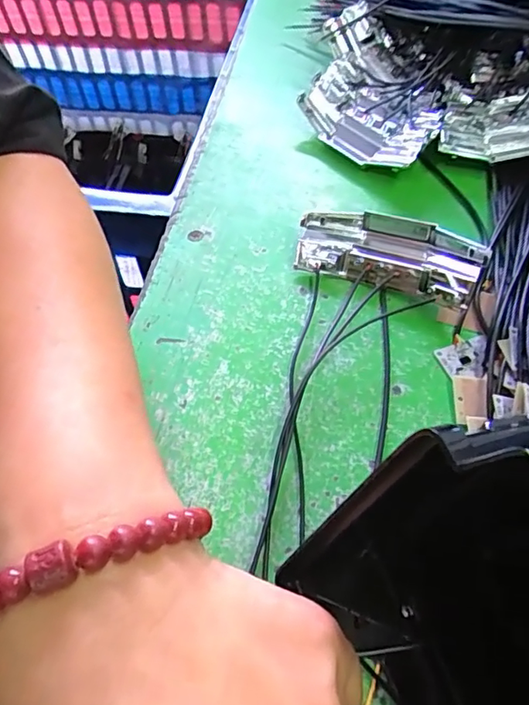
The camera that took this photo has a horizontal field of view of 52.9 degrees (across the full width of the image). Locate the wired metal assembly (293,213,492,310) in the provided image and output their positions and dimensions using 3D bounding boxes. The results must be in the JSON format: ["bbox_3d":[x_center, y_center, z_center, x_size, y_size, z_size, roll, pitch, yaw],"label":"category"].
[{"bbox_3d":[0.065,-0.052,0.287,0.097,0.031,0.037,24,59,18],"label":"wired metal assembly"}]

